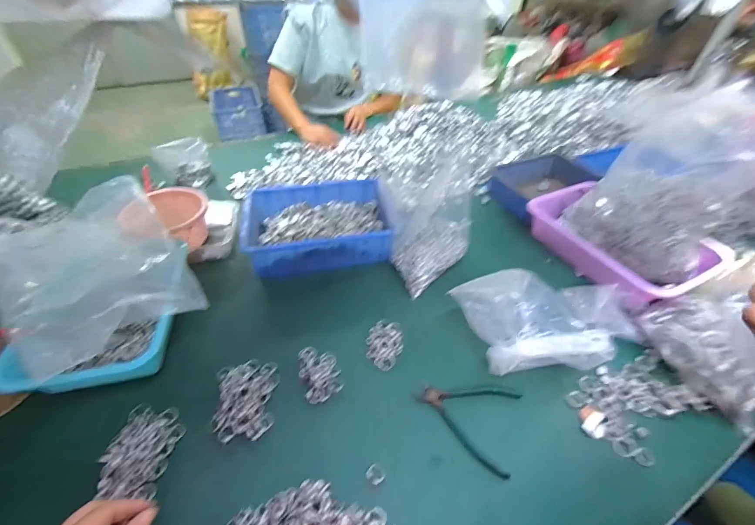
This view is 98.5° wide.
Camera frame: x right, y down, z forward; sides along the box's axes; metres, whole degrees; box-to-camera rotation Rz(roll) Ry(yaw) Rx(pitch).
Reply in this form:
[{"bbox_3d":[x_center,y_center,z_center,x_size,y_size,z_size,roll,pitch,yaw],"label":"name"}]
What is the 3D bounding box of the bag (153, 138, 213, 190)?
[{"bbox_3d":[-0.496,-0.256,0.836,0.113,0.105,0.094,17,48,16],"label":"bag"}]

